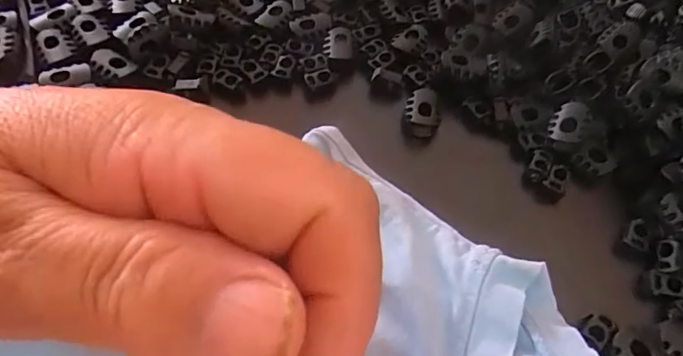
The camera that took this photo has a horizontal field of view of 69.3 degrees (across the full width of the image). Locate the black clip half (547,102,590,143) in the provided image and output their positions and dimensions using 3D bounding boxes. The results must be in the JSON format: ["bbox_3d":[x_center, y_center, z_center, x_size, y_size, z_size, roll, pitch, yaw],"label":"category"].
[{"bbox_3d":[0.103,-0.024,0.222,0.016,0.010,0.018,39,64,18],"label":"black clip half"}]

